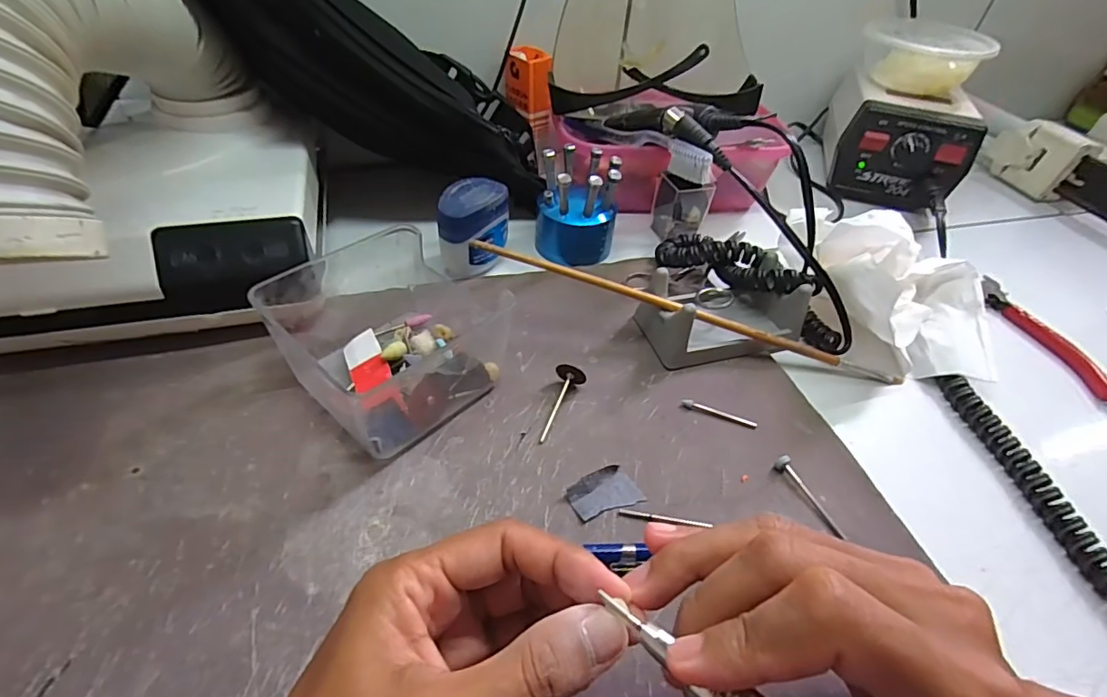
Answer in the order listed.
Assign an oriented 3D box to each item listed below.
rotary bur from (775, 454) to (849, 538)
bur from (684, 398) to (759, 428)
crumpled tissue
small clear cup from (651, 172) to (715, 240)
[{"bbox_3d":[0.129,0.073,0.266,0.007,0.006,0.046,-18,51,-22],"label":"rotary bur"},{"bbox_3d":[0.094,0.036,0.299,0.041,0.004,0.005,19,47,12],"label":"bur"},{"bbox_3d":[0.221,-0.040,0.345,0.105,0.068,0.114,-8,48,-14],"label":"crumpled tissue"},{"bbox_3d":[0.100,-0.111,0.419,0.034,0.046,0.031,-11,49,-17],"label":"small clear cup"}]

